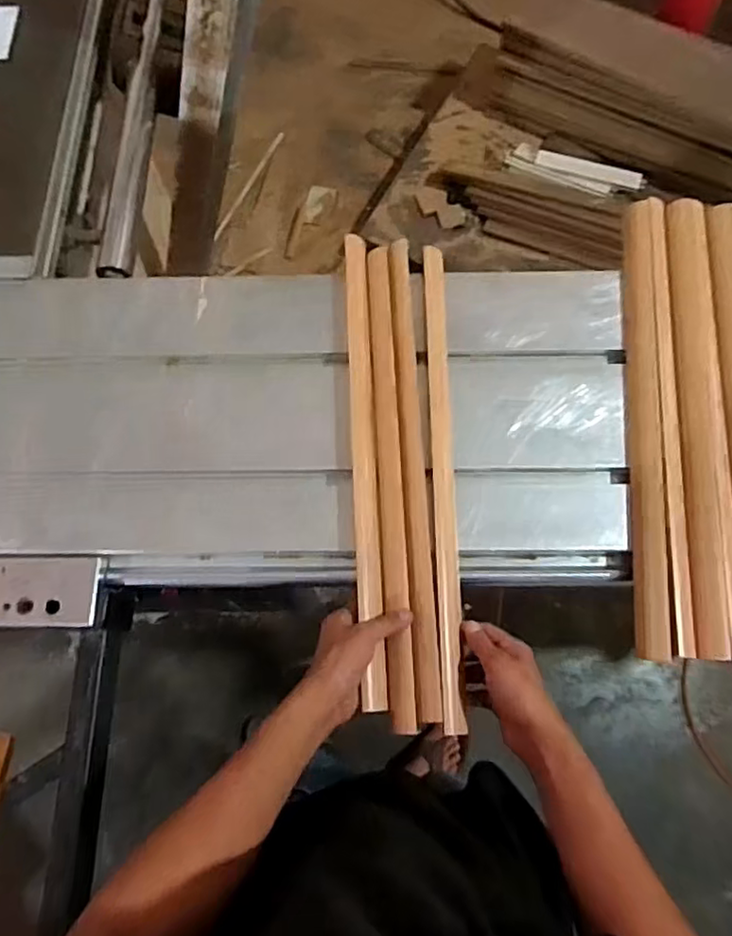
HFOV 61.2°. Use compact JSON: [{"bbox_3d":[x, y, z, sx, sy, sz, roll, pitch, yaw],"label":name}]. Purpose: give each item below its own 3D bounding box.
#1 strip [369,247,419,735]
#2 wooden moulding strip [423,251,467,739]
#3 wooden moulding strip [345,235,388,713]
[{"bbox_3d":[0.027,-0.007,0.682,0.028,0.013,0.545,-2,72,0],"label":"strip"},{"bbox_3d":[0.085,-0.006,0.681,0.023,0.016,0.544,-1,72,1],"label":"wooden moulding strip"},{"bbox_3d":[-0.002,-0.027,0.687,0.025,0.017,0.549,-3,72,0],"label":"wooden moulding strip"}]

